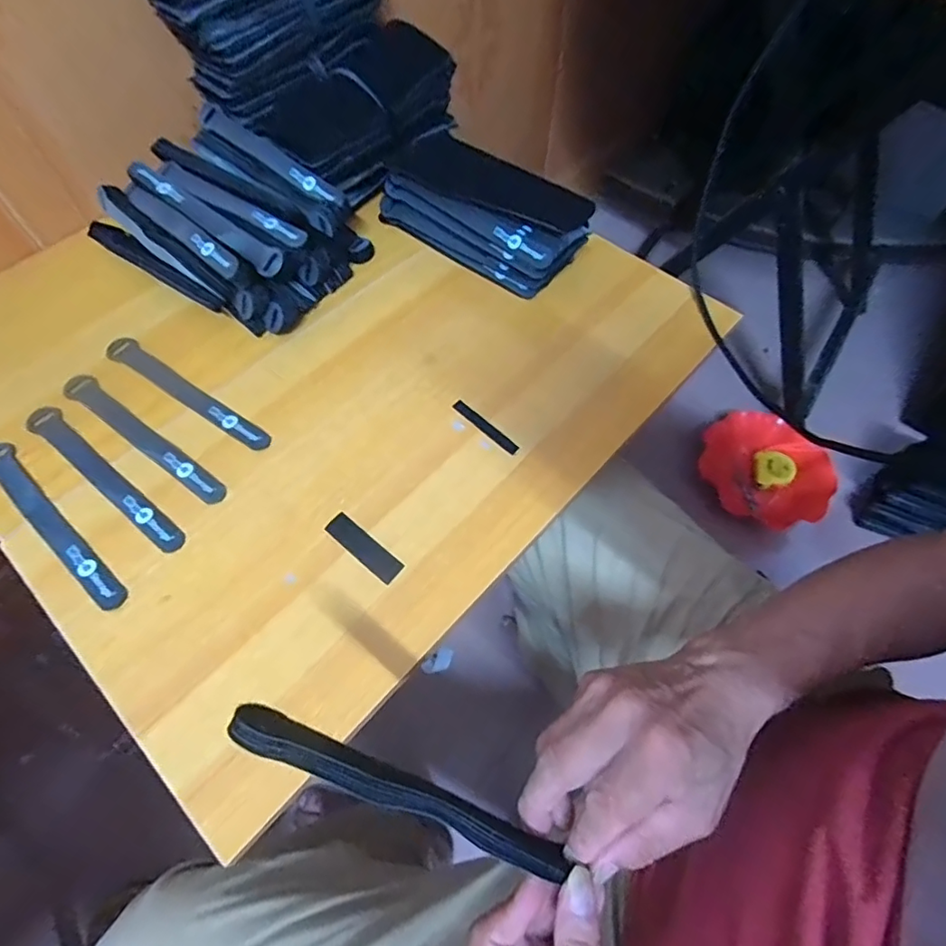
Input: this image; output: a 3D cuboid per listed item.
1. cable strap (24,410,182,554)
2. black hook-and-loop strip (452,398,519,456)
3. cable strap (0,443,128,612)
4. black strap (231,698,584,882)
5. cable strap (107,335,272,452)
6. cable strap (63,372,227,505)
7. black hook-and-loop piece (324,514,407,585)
[{"bbox_3d":[-0.303,0.003,0.449,0.193,0.007,0.025,36,65,19],"label":"cable strap"},{"bbox_3d":[0.011,-0.041,0.467,0.071,0.004,0.011,41,70,18],"label":"black hook-and-loop strip"},{"bbox_3d":[-0.334,0.037,0.429,0.198,0.005,0.024,40,69,18],"label":"cable strap"},{"bbox_3d":[-0.028,0.153,0.258,0.180,0.021,0.015,32,64,-13],"label":"black strap"},{"bbox_3d":[-0.257,-0.072,0.489,0.197,0.005,0.026,33,67,15],"label":"cable strap"},{"bbox_3d":[-0.282,-0.031,0.467,0.194,0.006,0.024,34,68,16],"label":"cable strap"},{"bbox_3d":[-0.083,0.056,0.417,0.070,0.004,0.020,37,68,17],"label":"black hook-and-loop piece"}]

